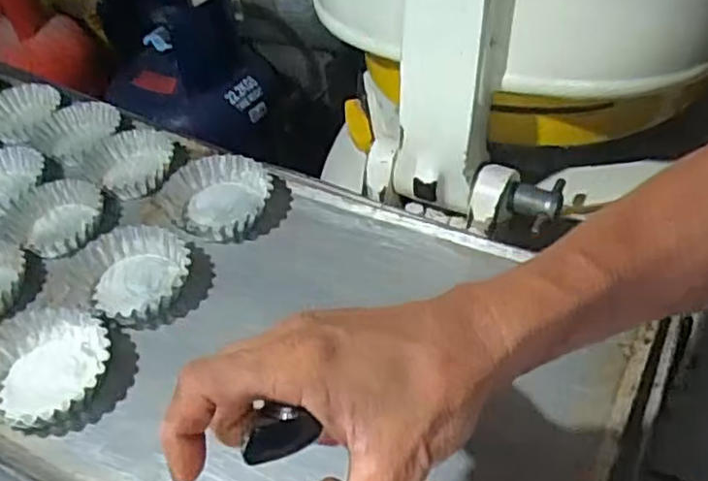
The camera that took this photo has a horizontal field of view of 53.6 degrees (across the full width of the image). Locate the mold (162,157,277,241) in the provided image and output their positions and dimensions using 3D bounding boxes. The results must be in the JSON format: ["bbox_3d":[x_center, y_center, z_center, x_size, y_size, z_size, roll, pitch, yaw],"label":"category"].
[{"bbox_3d":[-0.126,-0.038,0.646,0.100,0.027,0.092,-1,44,7],"label":"mold"}]

